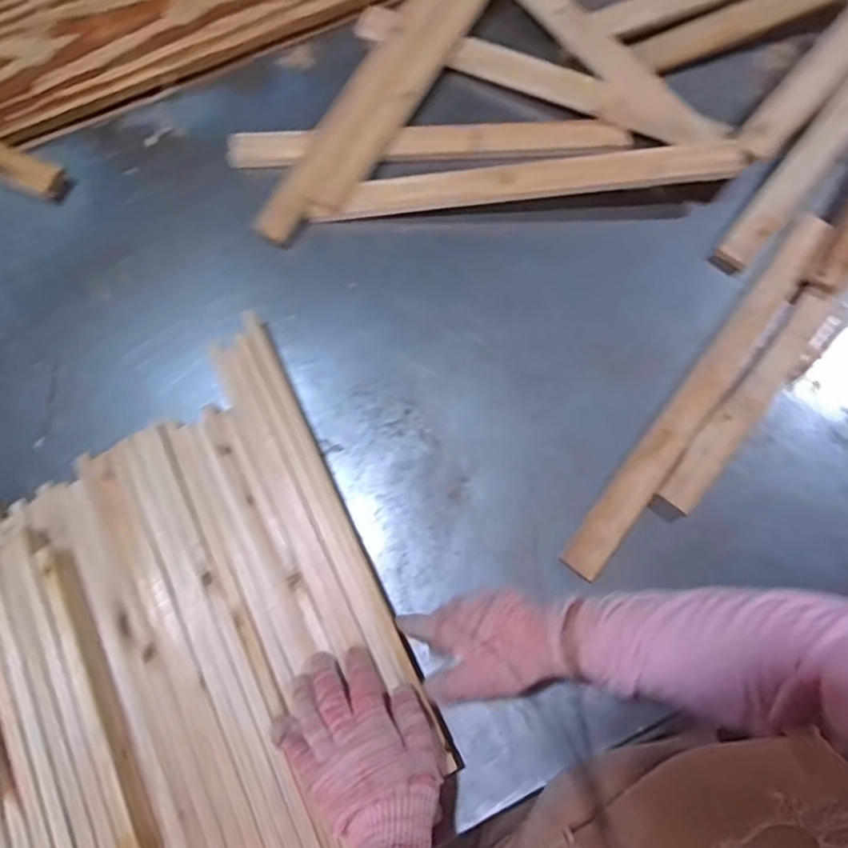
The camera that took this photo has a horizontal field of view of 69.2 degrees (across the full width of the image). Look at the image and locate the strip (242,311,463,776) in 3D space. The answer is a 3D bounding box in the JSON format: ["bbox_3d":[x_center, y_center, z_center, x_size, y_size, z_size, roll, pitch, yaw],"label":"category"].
[{"bbox_3d":[-0.082,0.098,0.599,0.024,0.040,0.467,-25,74,-6],"label":"strip"}]

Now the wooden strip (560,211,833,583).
[{"bbox_3d":[0.294,-0.040,0.640,0.040,0.012,0.466,38,79,8],"label":"wooden strip"}]

